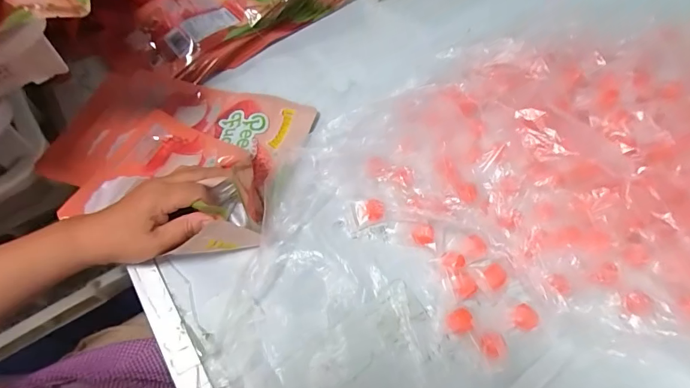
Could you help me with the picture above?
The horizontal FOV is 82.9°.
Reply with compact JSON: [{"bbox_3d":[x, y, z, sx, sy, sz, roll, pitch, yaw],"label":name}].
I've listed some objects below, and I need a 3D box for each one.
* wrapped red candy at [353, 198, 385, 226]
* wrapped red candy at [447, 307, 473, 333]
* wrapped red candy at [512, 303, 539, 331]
[{"bbox_3d":[0.024,0.017,0.393,0.029,0.018,0.020,-11,59,-5],"label":"wrapped red candy"},{"bbox_3d":[0.098,0.109,0.334,0.020,0.010,0.019,-1,58,1],"label":"wrapped red candy"},{"bbox_3d":[0.153,0.105,0.331,0.019,0.014,0.019,-1,58,1],"label":"wrapped red candy"}]

